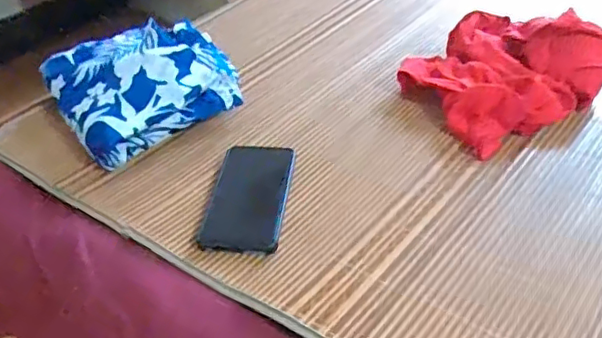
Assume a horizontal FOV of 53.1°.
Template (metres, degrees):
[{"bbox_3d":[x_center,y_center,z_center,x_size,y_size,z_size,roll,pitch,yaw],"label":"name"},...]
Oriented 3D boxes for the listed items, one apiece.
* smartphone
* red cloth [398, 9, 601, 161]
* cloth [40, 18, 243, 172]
[{"bbox_3d":[-0.054,0.026,0.621,0.079,0.013,0.147,0,38,8],"label":"smartphone"},{"bbox_3d":[0.244,-0.124,0.732,0.209,0.084,0.191,-19,39,-15],"label":"red cloth"},{"bbox_3d":[-0.196,-0.111,0.759,0.210,0.083,0.199,-28,43,-26],"label":"cloth"}]

